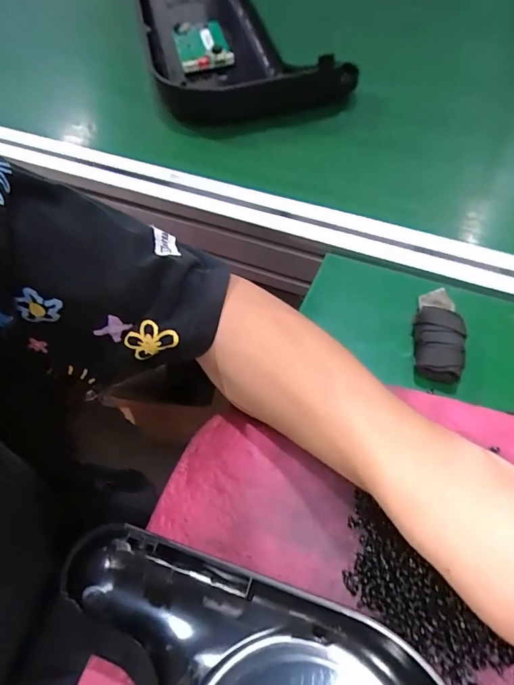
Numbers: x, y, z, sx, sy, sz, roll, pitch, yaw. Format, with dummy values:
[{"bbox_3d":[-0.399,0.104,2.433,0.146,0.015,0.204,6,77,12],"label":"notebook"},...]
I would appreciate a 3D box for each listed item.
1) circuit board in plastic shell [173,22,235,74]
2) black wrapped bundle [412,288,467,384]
[{"bbox_3d":[-0.073,-0.393,0.597,0.066,0.016,0.143,-14,59,-4],"label":"circuit board in plastic shell"},{"bbox_3d":[0.125,-0.008,0.315,0.031,0.018,0.071,7,60,8],"label":"black wrapped bundle"}]

